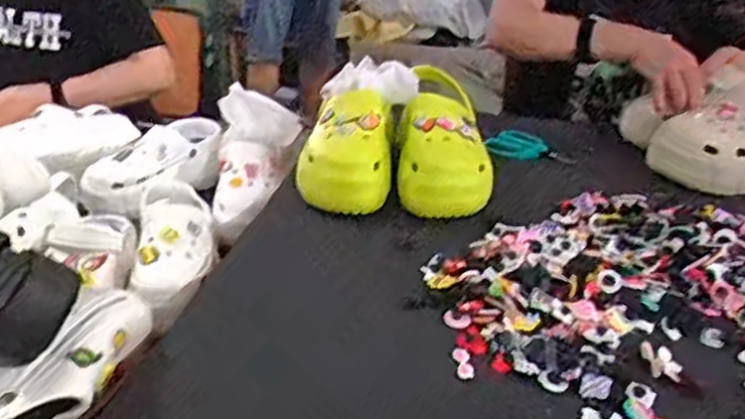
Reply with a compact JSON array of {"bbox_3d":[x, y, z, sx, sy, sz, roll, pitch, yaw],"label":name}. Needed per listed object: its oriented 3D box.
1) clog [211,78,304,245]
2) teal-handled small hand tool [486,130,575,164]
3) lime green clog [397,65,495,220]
[{"bbox_3d":[-0.186,-0.073,1.067,0.117,0.115,0.256,4,52,5],"label":"clog"},{"bbox_3d":[0.239,-0.090,1.091,0.028,0.038,0.152,-23,36,-38],"label":"teal-handled small hand tool"},{"bbox_3d":[0.093,-0.102,0.982,0.120,0.112,0.259,1,28,-1],"label":"lime green clog"}]

